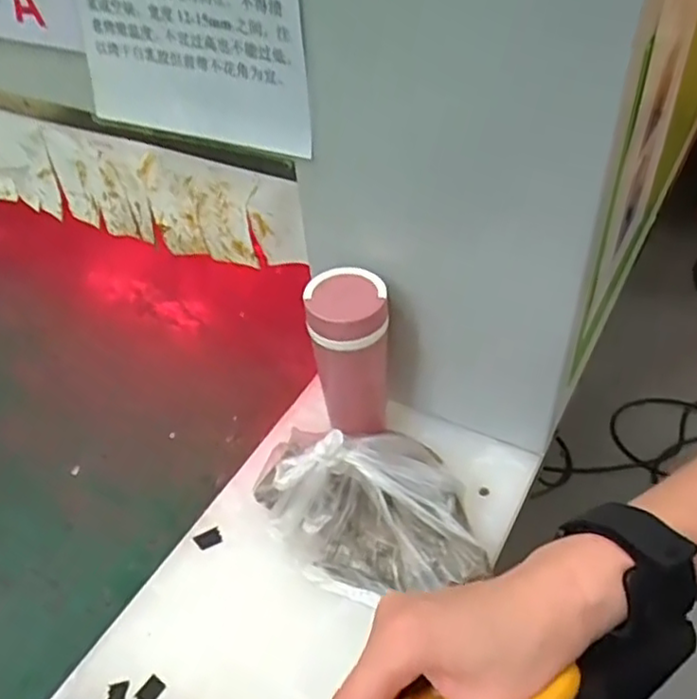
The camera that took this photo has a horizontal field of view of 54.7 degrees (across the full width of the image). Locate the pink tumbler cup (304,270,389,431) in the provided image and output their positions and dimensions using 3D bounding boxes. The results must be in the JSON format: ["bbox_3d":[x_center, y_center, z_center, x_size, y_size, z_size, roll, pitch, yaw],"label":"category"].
[{"bbox_3d":[0.003,0.007,0.597,0.067,0.147,0.064,-5,44,1],"label":"pink tumbler cup"}]

